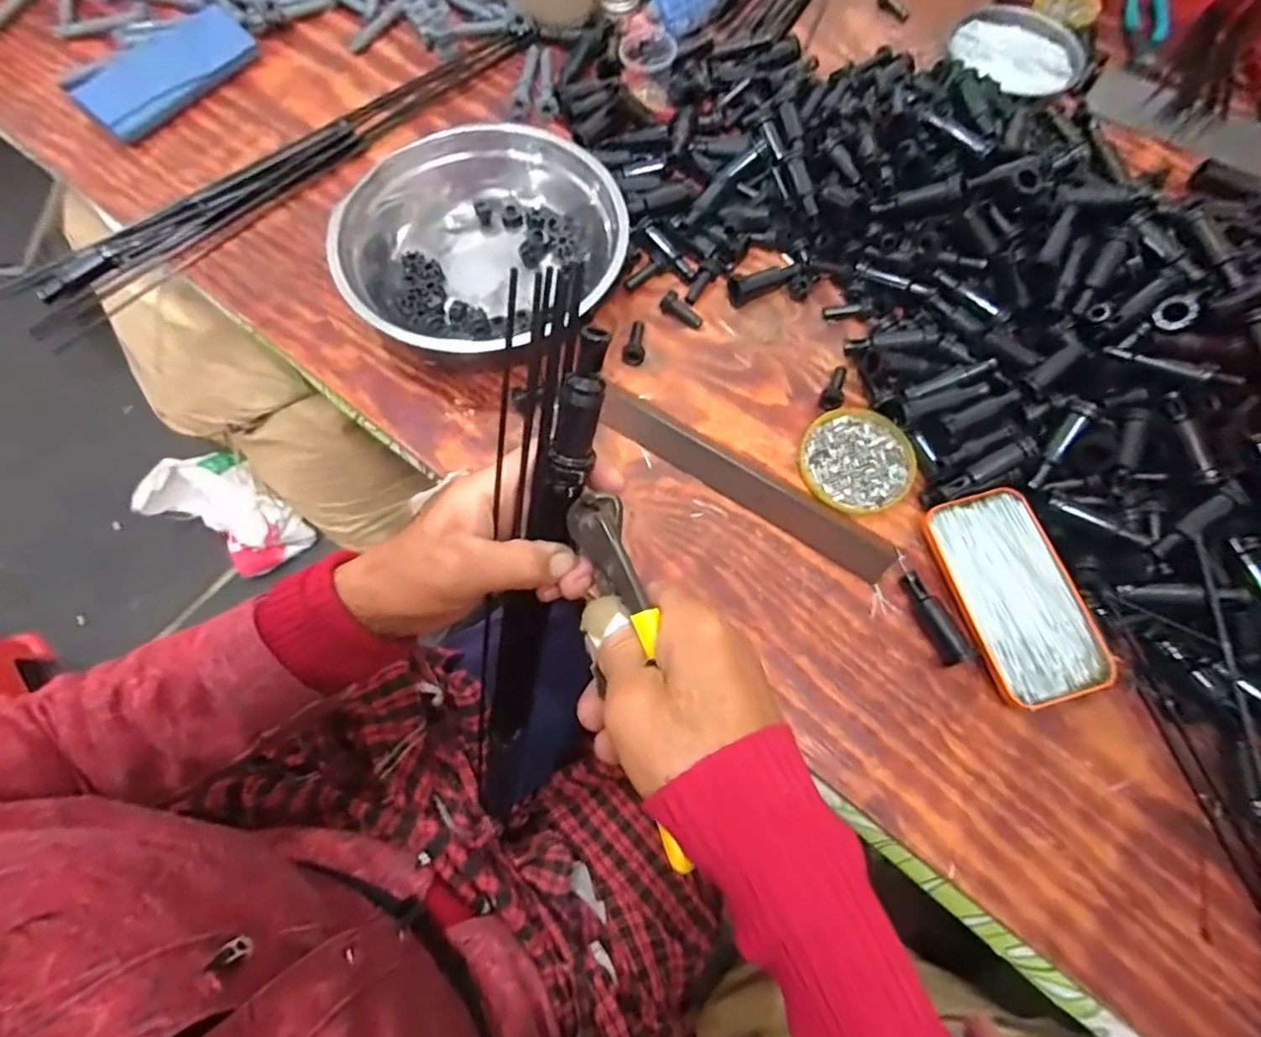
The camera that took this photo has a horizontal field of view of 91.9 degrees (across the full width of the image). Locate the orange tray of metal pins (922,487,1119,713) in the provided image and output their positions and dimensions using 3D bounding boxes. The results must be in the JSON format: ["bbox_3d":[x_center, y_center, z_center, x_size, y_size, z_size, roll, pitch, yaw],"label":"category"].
[{"bbox_3d":[0.262,0.053,0.419,0.074,0.021,0.142,-15,71,-6],"label":"orange tray of metal pins"}]

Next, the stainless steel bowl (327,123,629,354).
[{"bbox_3d":[-0.124,-0.222,0.496,0.208,0.060,0.222,38,74,12],"label":"stainless steel bowl"}]

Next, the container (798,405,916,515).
[{"bbox_3d":[0.171,-0.045,0.463,0.083,0.010,0.082,0,70,-1],"label":"container"}]

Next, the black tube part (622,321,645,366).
[{"bbox_3d":[0.003,-0.143,0.493,0.017,0.013,0.037,4,70,0],"label":"black tube part"}]

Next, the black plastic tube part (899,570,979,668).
[{"bbox_3d":[0.205,0.067,0.410,0.018,0.019,0.065,-23,72,-9],"label":"black plastic tube part"}]

